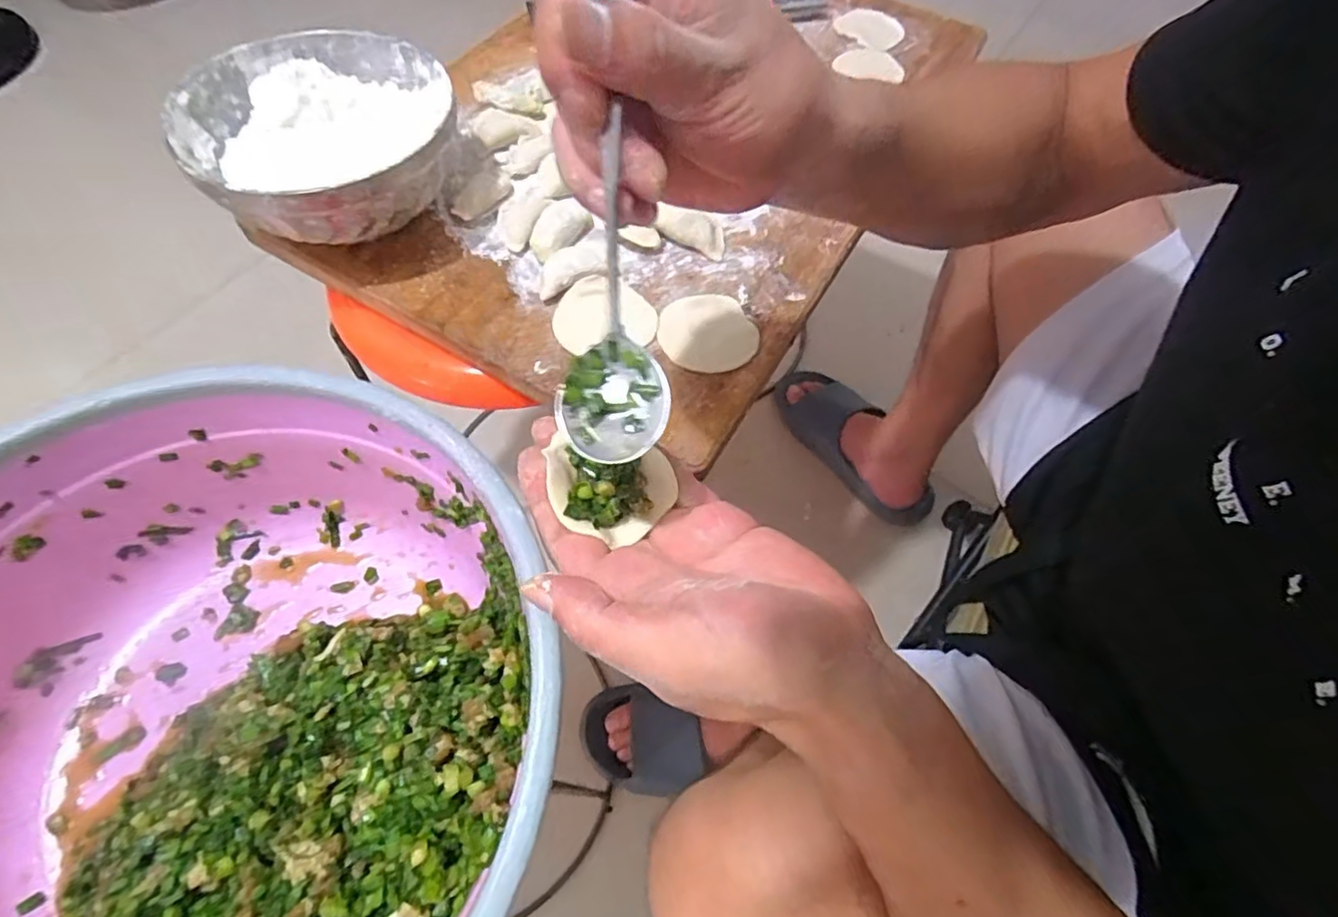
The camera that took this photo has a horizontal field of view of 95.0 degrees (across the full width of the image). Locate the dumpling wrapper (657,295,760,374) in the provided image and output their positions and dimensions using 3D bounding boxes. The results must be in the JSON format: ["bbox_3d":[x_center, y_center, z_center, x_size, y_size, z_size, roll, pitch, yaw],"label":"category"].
[{"bbox_3d":[0.025,-0.084,0.407,0.063,0.004,0.062,2,62,-3],"label":"dumpling wrapper"}]

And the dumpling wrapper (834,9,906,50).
[{"bbox_3d":[0.200,-0.425,0.604,0.065,0.005,0.065,2,62,-3],"label":"dumpling wrapper"}]

